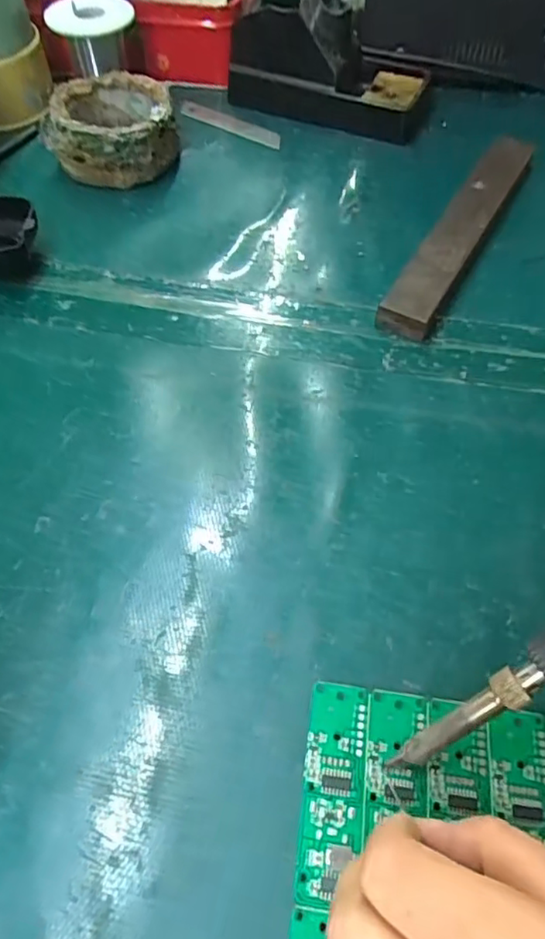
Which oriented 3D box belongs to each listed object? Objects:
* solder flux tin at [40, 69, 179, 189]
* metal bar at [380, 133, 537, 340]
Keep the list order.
[{"bbox_3d":[-0.116,-0.246,0.428,0.088,0.045,0.083,0,57,-1],"label":"solder flux tin"},{"bbox_3d":[0.128,-0.165,0.388,0.034,0.016,0.221,26,60,15],"label":"metal bar"}]

